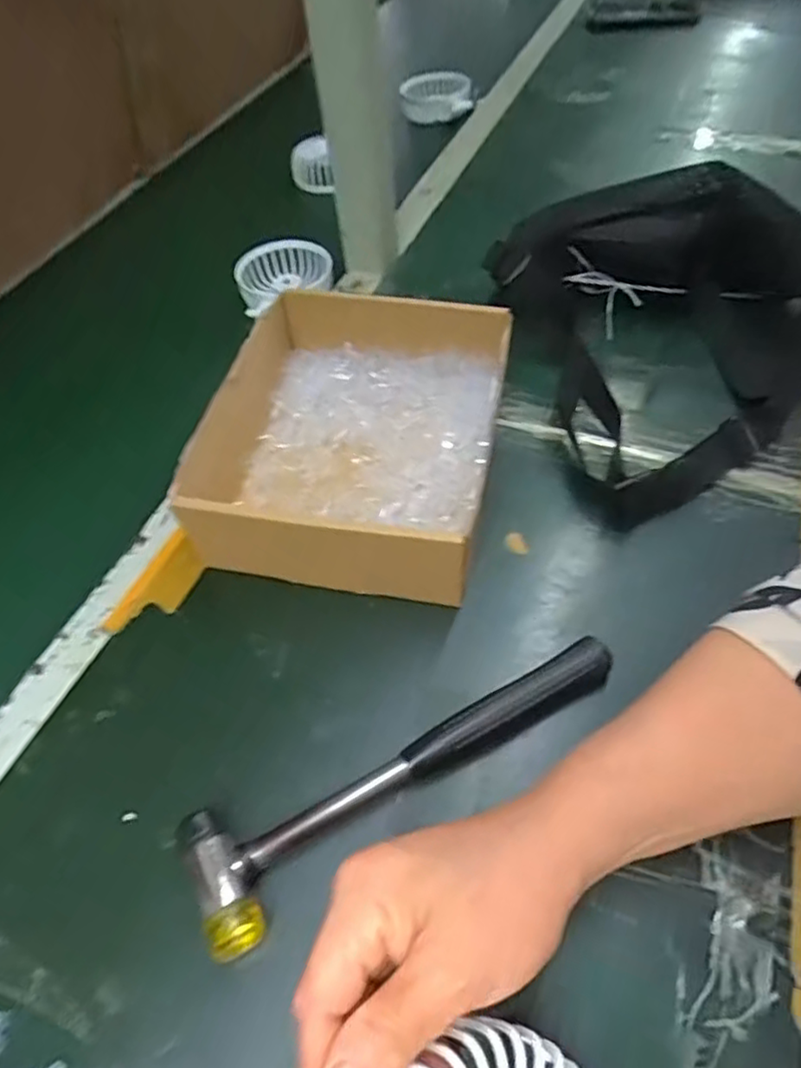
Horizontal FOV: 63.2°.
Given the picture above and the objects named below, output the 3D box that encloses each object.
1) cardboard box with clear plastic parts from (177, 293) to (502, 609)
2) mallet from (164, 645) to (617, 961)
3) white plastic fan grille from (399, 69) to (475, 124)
[{"bbox_3d":[-0.028,-0.065,0.436,0.184,0.074,0.202,7,54,10],"label":"cardboard box with clear plastic parts"},{"bbox_3d":[0.007,0.111,0.329,0.232,0.028,0.057,-29,56,-16],"label":"mallet"},{"bbox_3d":[0.045,-0.555,0.827,0.109,0.052,0.028,19,56,33],"label":"white plastic fan grille"}]

